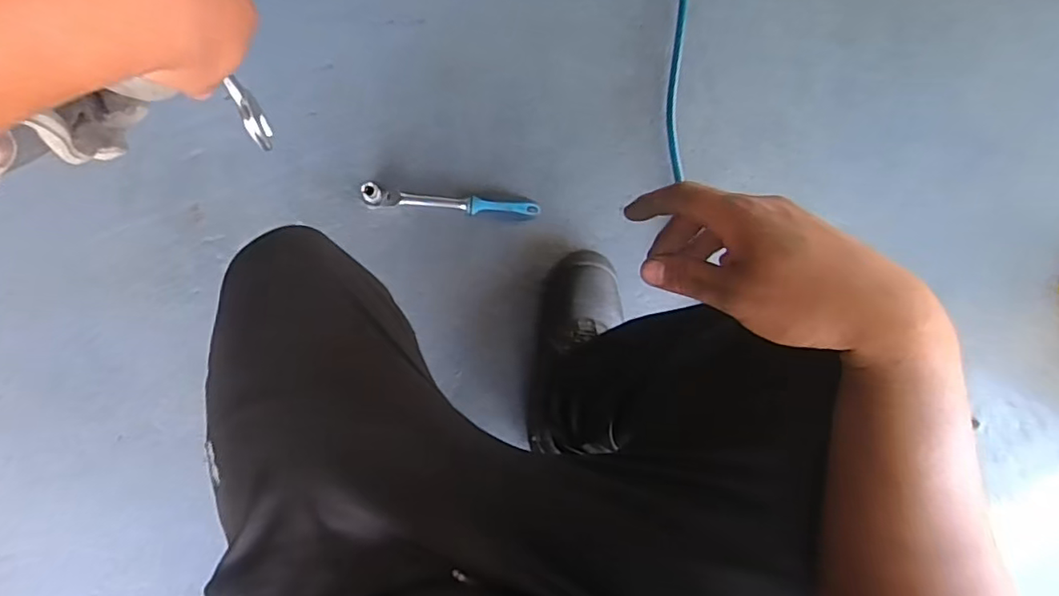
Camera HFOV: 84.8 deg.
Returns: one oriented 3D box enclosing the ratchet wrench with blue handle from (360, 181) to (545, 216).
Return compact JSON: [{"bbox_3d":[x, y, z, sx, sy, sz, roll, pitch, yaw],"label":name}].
[{"bbox_3d":[-0.105,-0.132,0.798,0.238,0.045,0.029,3,90,-8],"label":"ratchet wrench with blue handle"}]

